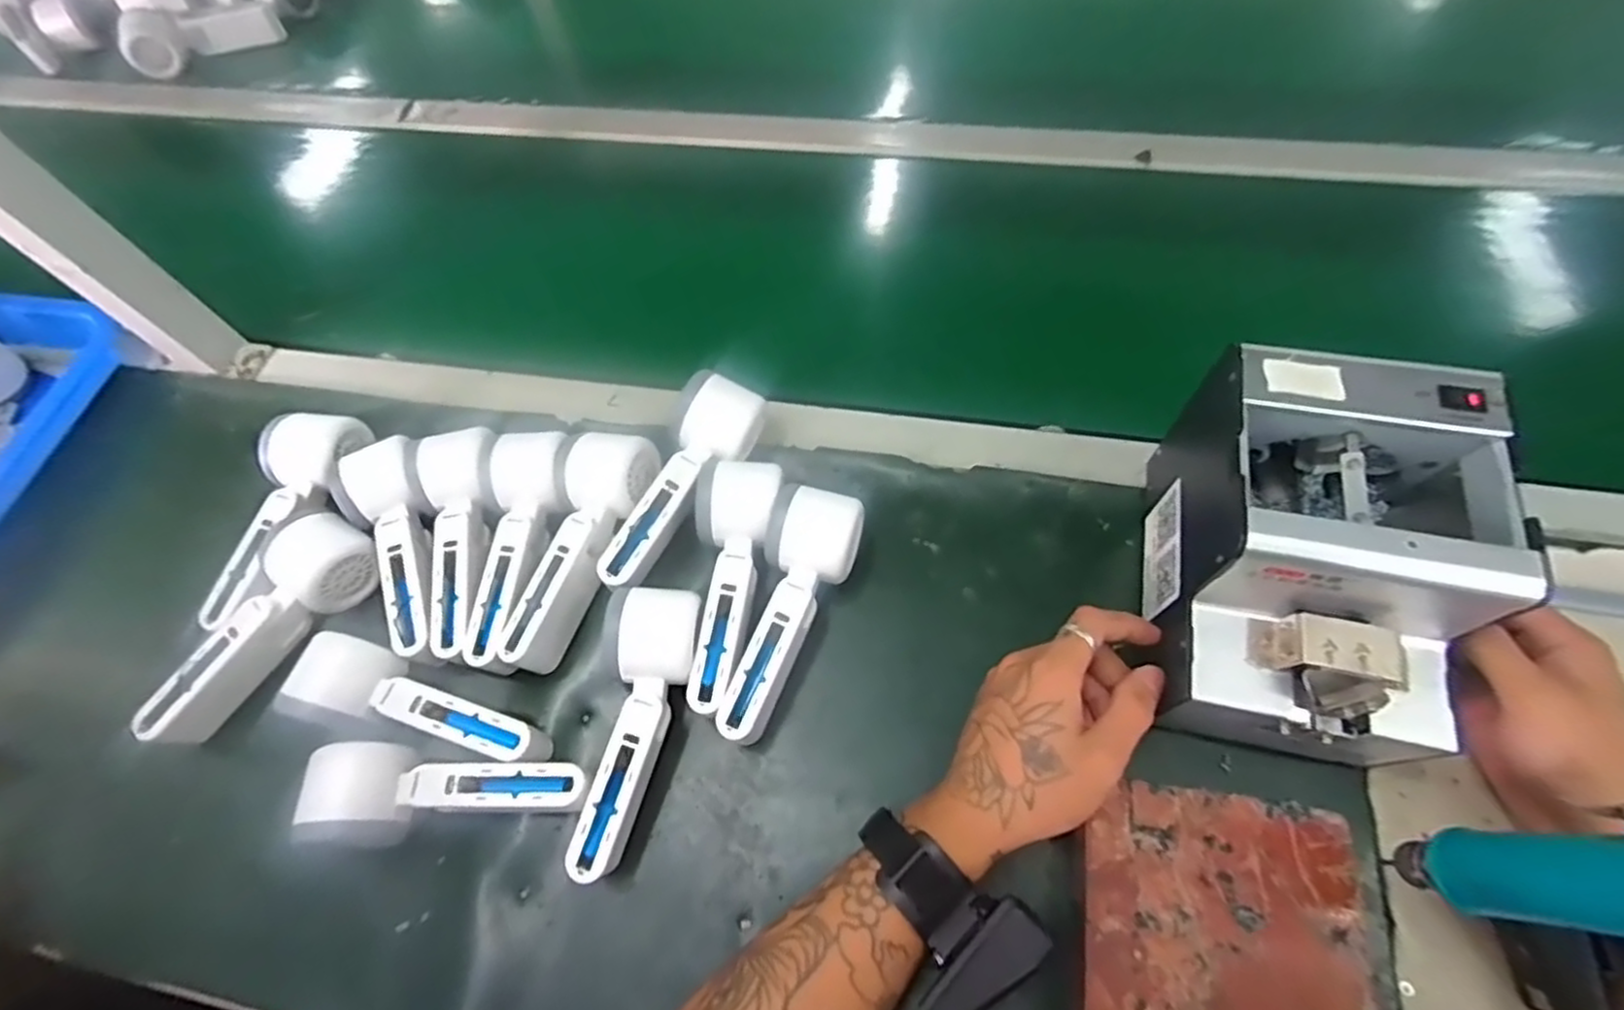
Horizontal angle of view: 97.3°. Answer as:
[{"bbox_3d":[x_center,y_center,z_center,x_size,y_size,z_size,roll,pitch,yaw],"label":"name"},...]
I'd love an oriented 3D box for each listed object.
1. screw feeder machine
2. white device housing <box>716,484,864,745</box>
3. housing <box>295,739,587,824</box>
[{"bbox_3d":[0.266,0.030,0.381,0.127,0.134,0.170,13,64,8],"label":"screw feeder machine"},{"bbox_3d":[-0.017,0.068,0.456,0.059,0.045,0.168,17,65,13],"label":"white device housing"},{"bbox_3d":[-0.211,0.167,0.429,0.160,0.050,0.044,-2,62,4],"label":"housing"}]

